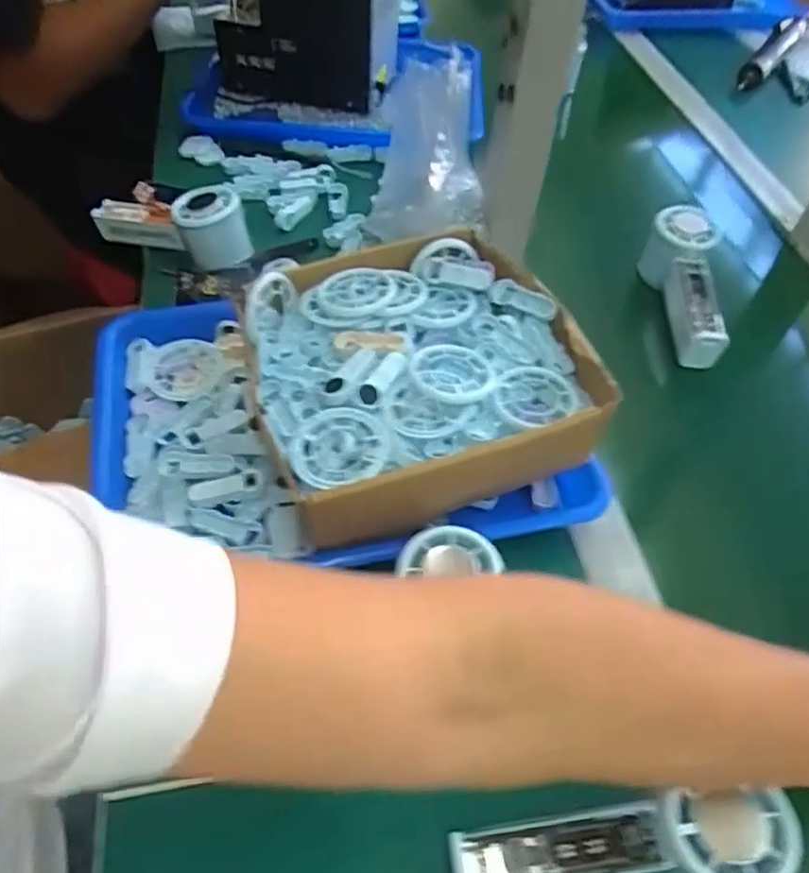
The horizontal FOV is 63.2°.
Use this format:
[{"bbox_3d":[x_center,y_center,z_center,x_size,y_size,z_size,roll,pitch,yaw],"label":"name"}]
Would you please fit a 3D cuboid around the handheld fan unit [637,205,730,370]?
[{"bbox_3d":[0.257,-0.128,0.586,0.063,0.062,0.152,-1,66,-4],"label":"handheld fan unit"}]

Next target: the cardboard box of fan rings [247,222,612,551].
[{"bbox_3d":[0.007,-0.042,0.456,0.213,0.070,0.216,-18,56,-17],"label":"cardboard box of fan rings"}]

